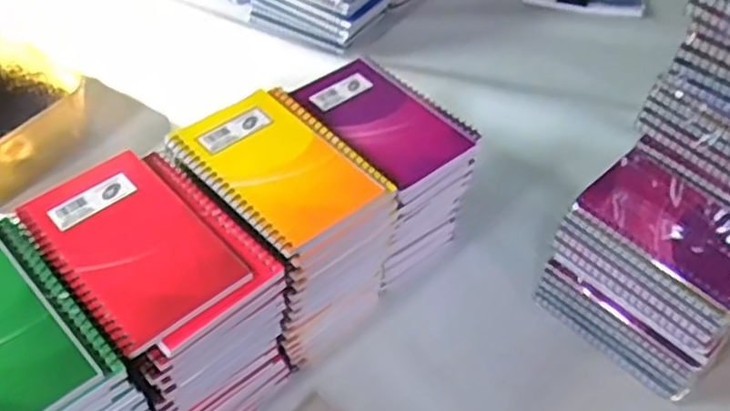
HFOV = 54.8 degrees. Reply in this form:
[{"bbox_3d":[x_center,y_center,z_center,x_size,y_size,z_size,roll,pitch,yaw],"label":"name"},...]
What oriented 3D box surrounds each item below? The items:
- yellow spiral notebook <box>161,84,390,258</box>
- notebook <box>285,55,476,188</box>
[{"bbox_3d":[-0.060,-0.027,0.464,0.083,0.006,0.126,-34,61,-30],"label":"yellow spiral notebook"},{"bbox_3d":[0.012,-0.069,0.538,0.087,0.012,0.133,-34,60,-29],"label":"notebook"}]

